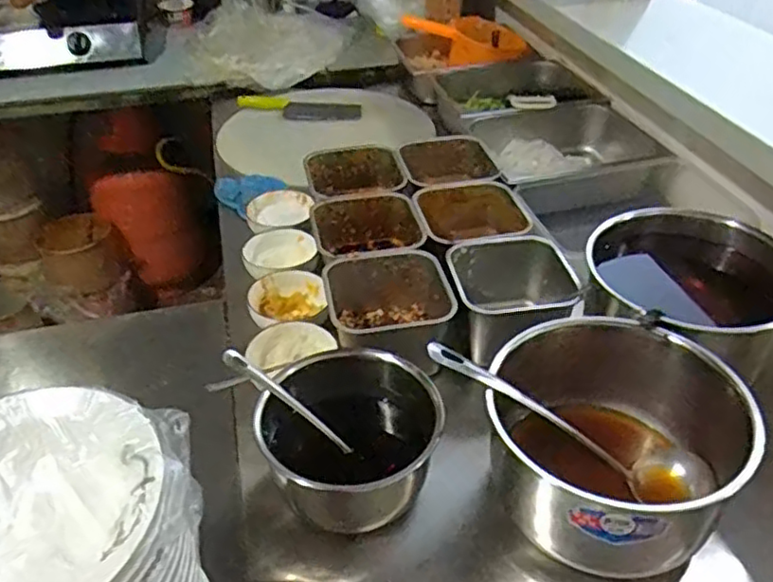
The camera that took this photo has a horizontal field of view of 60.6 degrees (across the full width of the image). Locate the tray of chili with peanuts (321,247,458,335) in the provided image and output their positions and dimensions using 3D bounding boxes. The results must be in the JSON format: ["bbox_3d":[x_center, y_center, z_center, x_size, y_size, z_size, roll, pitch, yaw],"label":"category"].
[{"bbox_3d":[0.002,0.033,0.888,0.161,0.097,0.159,-5,38,-6],"label":"tray of chili with peanuts"}]

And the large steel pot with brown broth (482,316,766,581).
[{"bbox_3d":[0.229,0.161,0.694,0.214,0.173,0.246,-26,45,-28],"label":"large steel pot with brown broth"}]

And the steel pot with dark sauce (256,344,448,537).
[{"bbox_3d":[-0.039,0.164,0.718,0.187,0.121,0.174,0,38,0],"label":"steel pot with dark sauce"}]

